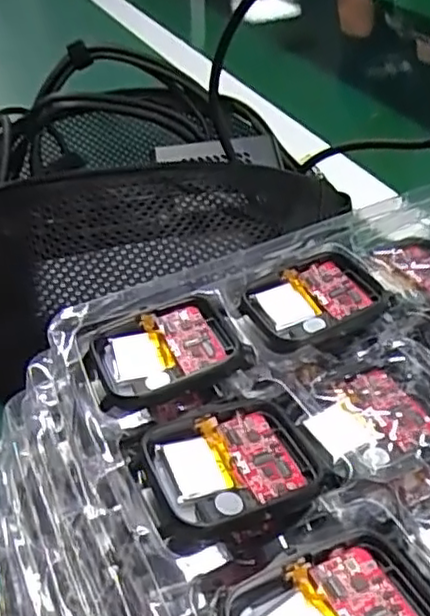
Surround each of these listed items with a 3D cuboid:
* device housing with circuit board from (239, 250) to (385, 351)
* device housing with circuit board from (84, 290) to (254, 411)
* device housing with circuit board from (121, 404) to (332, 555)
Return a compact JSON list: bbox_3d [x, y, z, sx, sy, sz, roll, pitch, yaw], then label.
[{"bbox_3d":[0.035,-0.003,0.230,0.045,0.009,0.037,-16,41,-14],"label":"device housing with circuit board"},{"bbox_3d":[-0.016,0.014,0.211,0.049,0.008,0.037,-19,42,-18],"label":"device housing with circuit board"},{"bbox_3d":[0.003,0.042,0.179,0.046,0.007,0.041,-18,40,-17],"label":"device housing with circuit board"}]

